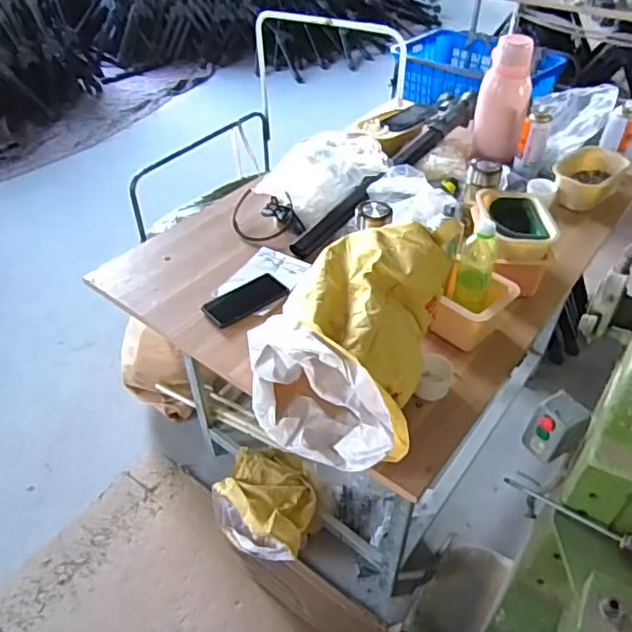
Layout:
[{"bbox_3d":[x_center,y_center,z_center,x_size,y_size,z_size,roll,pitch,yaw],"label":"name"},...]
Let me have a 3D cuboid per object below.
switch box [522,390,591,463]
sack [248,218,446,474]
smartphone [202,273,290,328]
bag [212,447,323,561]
[{"bbox_3d":[0.323,0.149,0.755,0.060,0.081,0.065,-25,50,-26],"label":"switch box"},{"bbox_3d":[0.049,0.028,0.858,0.240,0.202,0.337,12,45,12],"label":"sack"},{"bbox_3d":[-0.139,-0.034,1.113,0.173,0.011,0.083,-33,52,-30],"label":"smartphone"},{"bbox_3d":[-0.118,0.466,1.479,0.279,0.171,0.304,17,46,18],"label":"bag"}]

